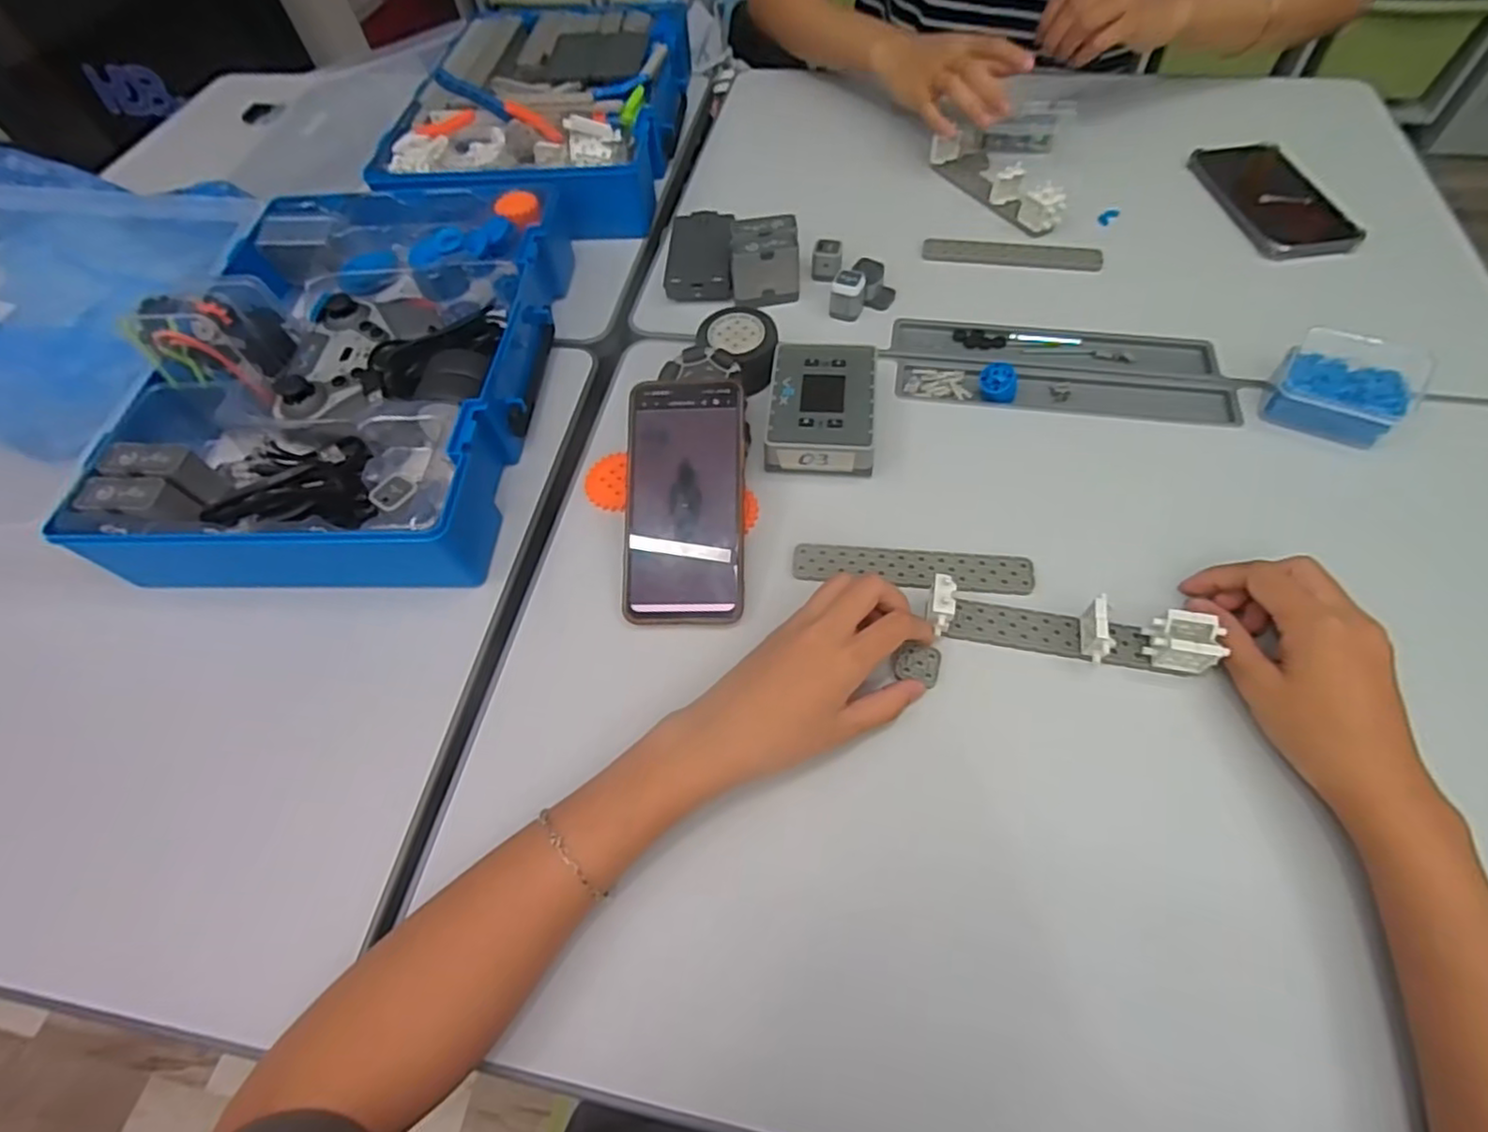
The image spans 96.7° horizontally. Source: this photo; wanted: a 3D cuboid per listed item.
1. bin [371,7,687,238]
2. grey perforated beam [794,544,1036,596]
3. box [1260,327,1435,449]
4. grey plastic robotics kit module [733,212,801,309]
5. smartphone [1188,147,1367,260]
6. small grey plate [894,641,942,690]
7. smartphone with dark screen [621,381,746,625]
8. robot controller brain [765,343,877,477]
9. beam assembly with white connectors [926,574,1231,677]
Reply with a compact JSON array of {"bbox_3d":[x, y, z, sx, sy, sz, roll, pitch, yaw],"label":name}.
[{"bbox_3d":[-0.208,-0.474,0.688,0.263,0.072,0.383,2,60,5],"label":"bin"},{"bbox_3d":[0.108,0.001,0.425,0.148,0.004,0.028,5,60,7],"label":"grey perforated beam"},{"bbox_3d":[0.408,-0.120,0.454,0.076,0.052,0.055,28,65,19],"label":"box"},{"bbox_3d":[0.019,-0.258,0.559,0.055,0.039,0.062,0,60,4],"label":"grey plastic robotics kit module"},{"bbox_3d":[0.474,-0.330,0.593,0.090,0.012,0.156,-6,59,0],"label":"smartphone"},{"bbox_3d":[0.103,0.058,0.392,0.025,0.006,0.024,9,61,9],"label":"small grey plate"},{"bbox_3d":[-0.038,-0.045,0.429,0.077,0.010,0.162,-1,80,4],"label":"smartphone with dark screen"},{"bbox_3d":[0.058,-0.115,0.485,0.076,0.034,0.103,4,60,6],"label":"robot controller brain"},{"bbox_3d":[0.187,0.035,0.385,0.156,0.033,0.029,8,61,9],"label":"beam assembly with white connectors"}]

